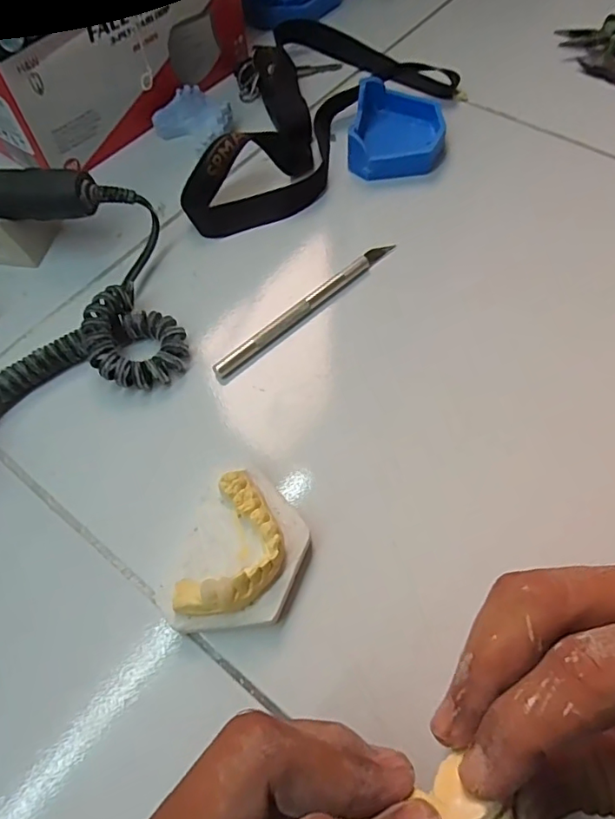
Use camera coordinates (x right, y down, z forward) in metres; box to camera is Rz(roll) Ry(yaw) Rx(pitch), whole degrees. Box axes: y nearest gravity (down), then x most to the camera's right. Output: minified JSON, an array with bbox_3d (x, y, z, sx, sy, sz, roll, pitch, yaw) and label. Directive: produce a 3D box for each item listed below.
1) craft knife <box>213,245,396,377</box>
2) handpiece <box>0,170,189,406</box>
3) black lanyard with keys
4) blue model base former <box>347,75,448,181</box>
[{"bbox_3d":[0.000,-0.060,0.312,0.133,0.011,0.008,-40,67,-18],"label":"craft knife"},{"bbox_3d":[-0.184,-0.070,0.298,0.198,0.042,0.196,-1,61,2],"label":"handpiece"},{"bbox_3d":[-0.015,-0.226,0.395,0.241,0.046,0.150,-40,67,-18],"label":"black lanyard with keys"},{"bbox_3d":[0.065,-0.199,0.376,0.064,0.026,0.083,8,61,6],"label":"blue model base former"}]

